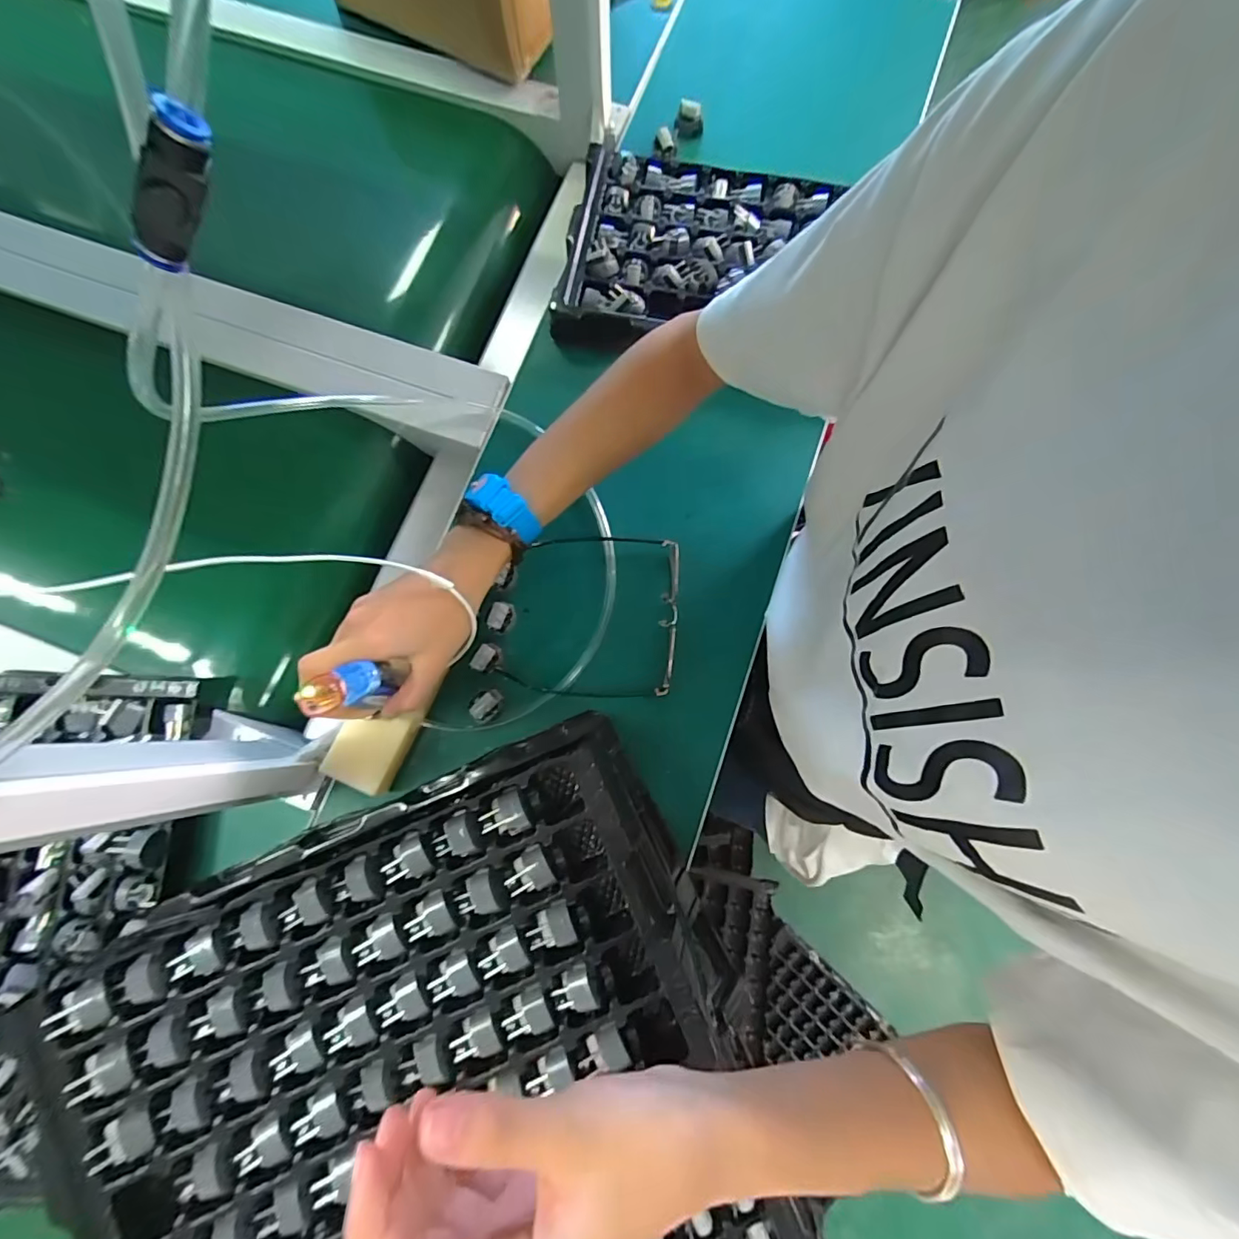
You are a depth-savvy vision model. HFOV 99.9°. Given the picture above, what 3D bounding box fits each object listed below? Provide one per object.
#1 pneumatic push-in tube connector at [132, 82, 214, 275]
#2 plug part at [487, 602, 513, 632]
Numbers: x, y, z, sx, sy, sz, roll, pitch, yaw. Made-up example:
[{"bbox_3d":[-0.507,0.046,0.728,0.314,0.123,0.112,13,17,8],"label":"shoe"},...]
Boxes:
[{"bbox_3d":[-0.142,-0.134,0.163,0.049,0.015,0.011,-43,78,32],"label":"pneumatic push-in tube connector"},{"bbox_3d":[-0.101,-0.003,0.438,0.015,0.016,0.026,16,79,4],"label":"plug part"}]

